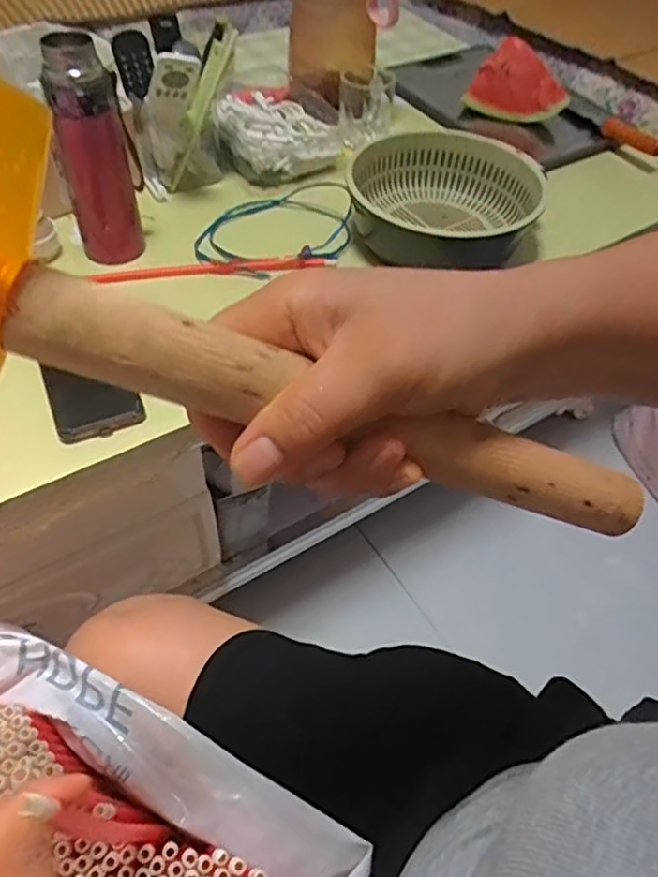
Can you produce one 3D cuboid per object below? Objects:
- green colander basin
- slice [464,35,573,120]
[{"bbox_3d":[0.138,-0.282,0.762,0.204,0.083,0.199,2,51,-2],"label":"green colander basin"},{"bbox_3d":[0.280,-0.528,0.931,0.144,0.114,0.081,15,52,8],"label":"slice"}]

